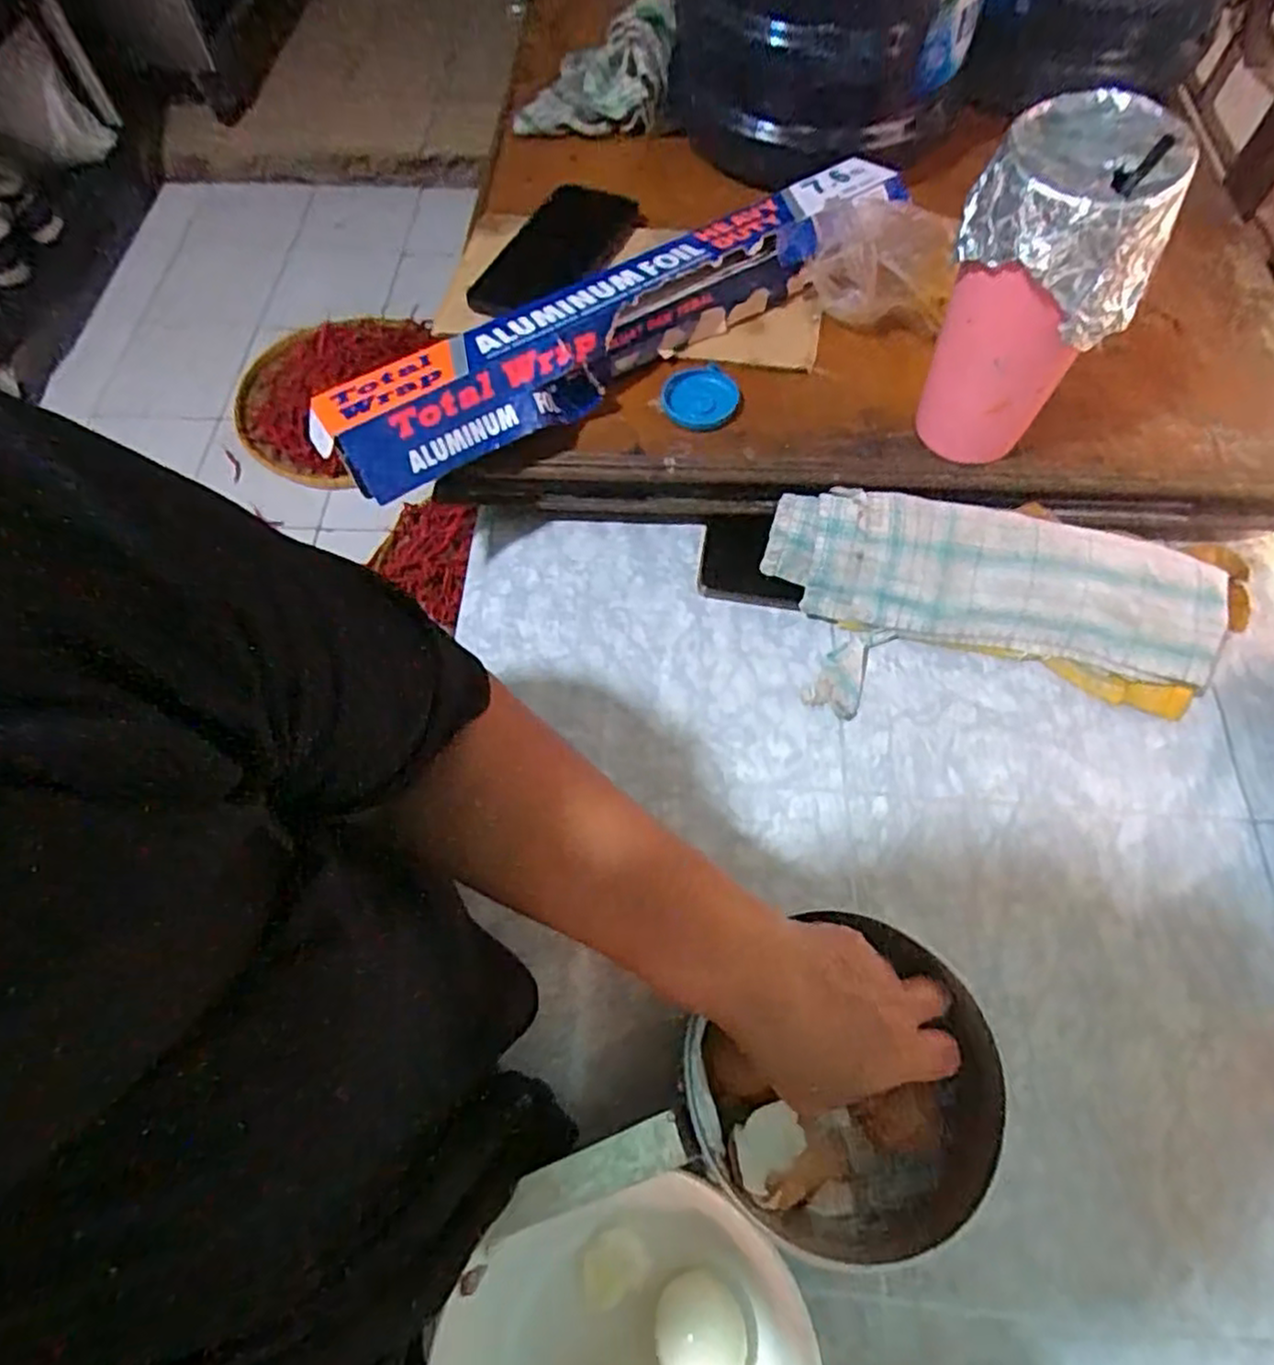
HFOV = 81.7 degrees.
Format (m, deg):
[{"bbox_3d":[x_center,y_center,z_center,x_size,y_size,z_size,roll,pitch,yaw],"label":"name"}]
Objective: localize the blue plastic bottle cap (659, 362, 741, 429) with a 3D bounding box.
[{"bbox_3d":[0.045,-0.211,0.543,0.053,0.009,0.053,-1,64,1],"label":"blue plastic bottle cap"}]

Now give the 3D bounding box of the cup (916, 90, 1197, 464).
[{"bbox_3d":[0.230,-0.221,0.444,0.102,0.190,0.090,25,67,13],"label":"cup"}]

